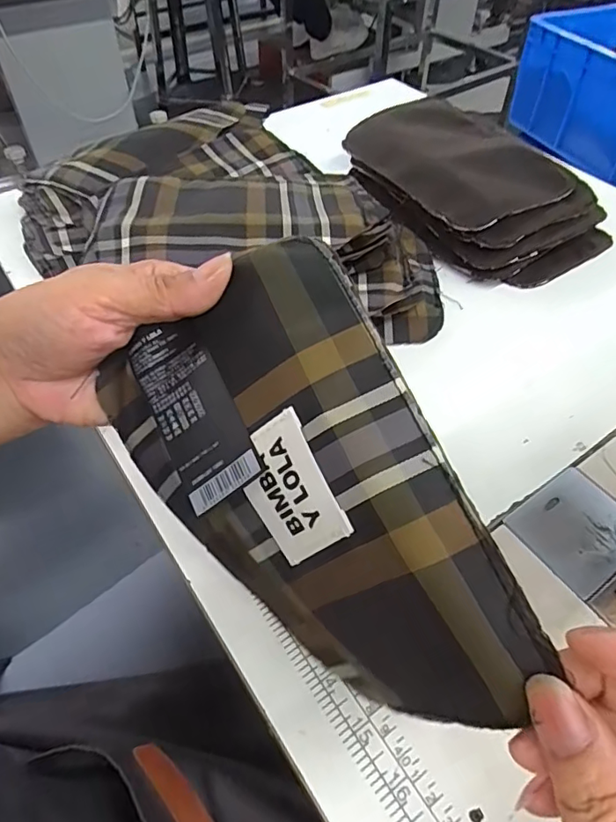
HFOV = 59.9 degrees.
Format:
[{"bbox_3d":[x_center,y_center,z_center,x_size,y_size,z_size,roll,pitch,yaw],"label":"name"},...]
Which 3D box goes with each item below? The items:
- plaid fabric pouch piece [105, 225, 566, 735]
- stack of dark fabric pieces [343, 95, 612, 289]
[{"bbox_3d":[-0.004,0.032,0.207,0.120,0.034,0.182,-39,69,22],"label":"plaid fabric pouch piece"},{"bbox_3d":[0.139,-0.204,0.480,0.146,0.054,0.231,-28,56,-21],"label":"stack of dark fabric pieces"}]

